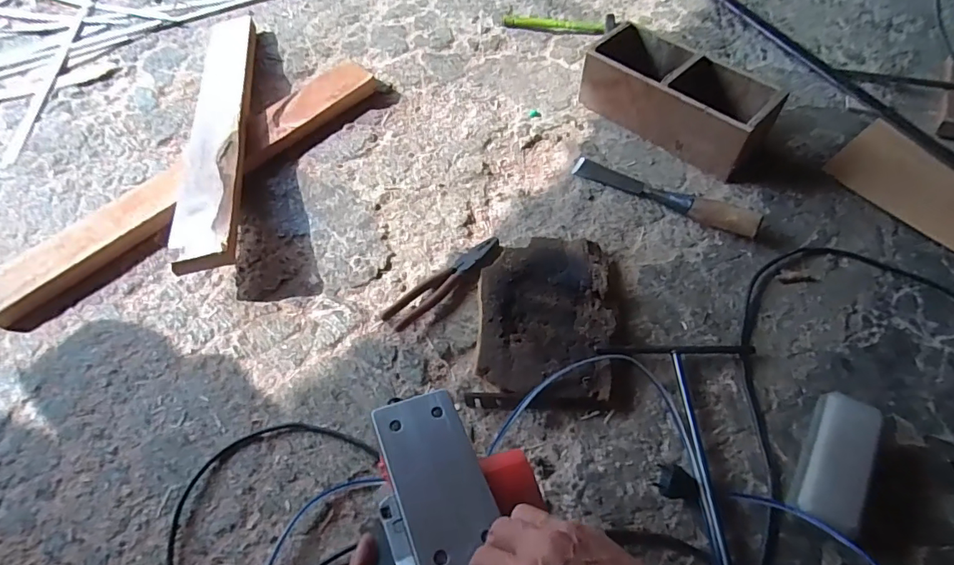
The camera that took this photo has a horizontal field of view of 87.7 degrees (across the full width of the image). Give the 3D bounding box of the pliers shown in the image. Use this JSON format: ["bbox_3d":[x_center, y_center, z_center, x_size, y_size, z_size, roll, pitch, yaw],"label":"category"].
[{"bbox_3d":[-0.047,-0.005,0.686,0.185,0.027,0.044,-36,62,-20],"label":"pliers"}]

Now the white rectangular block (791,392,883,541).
[{"bbox_3d":[0.377,0.190,0.524,0.059,0.046,0.146,27,61,18],"label":"white rectangular block"}]

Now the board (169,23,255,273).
[{"bbox_3d":[-0.434,-0.294,0.847,0.086,0.027,0.684,-9,54,-10],"label":"board"}]

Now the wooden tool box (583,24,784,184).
[{"bbox_3d":[0.327,-0.300,0.821,0.127,0.108,0.295,-39,63,-21],"label":"wooden tool box"}]

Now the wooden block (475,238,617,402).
[{"bbox_3d":[0.090,0.041,0.643,0.172,0.040,0.225,2,56,3],"label":"wooden block"}]

